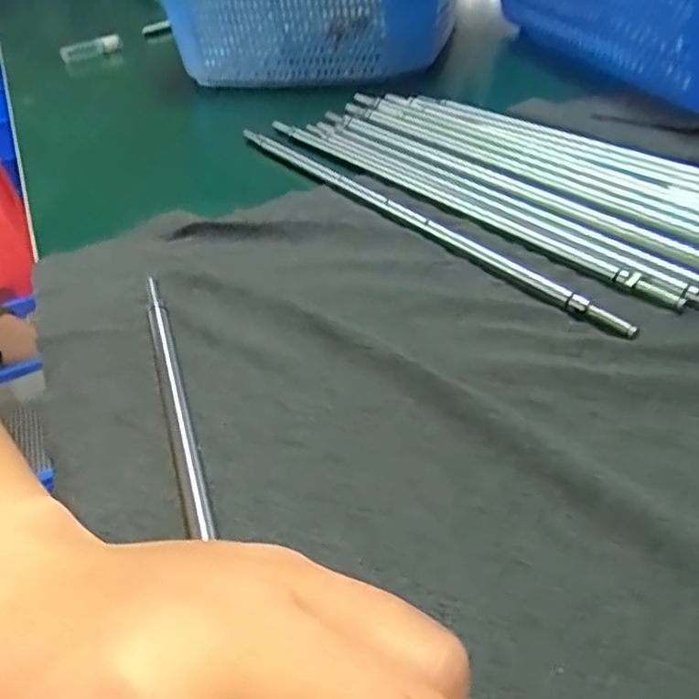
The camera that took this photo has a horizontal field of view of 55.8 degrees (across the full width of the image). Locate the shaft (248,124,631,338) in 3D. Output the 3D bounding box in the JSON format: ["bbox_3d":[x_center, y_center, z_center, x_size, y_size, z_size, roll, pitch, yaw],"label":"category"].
[{"bbox_3d":[0.022,-0.067,0.314,0.009,0.008,0.259,-29,44,-25],"label":"shaft"}]

